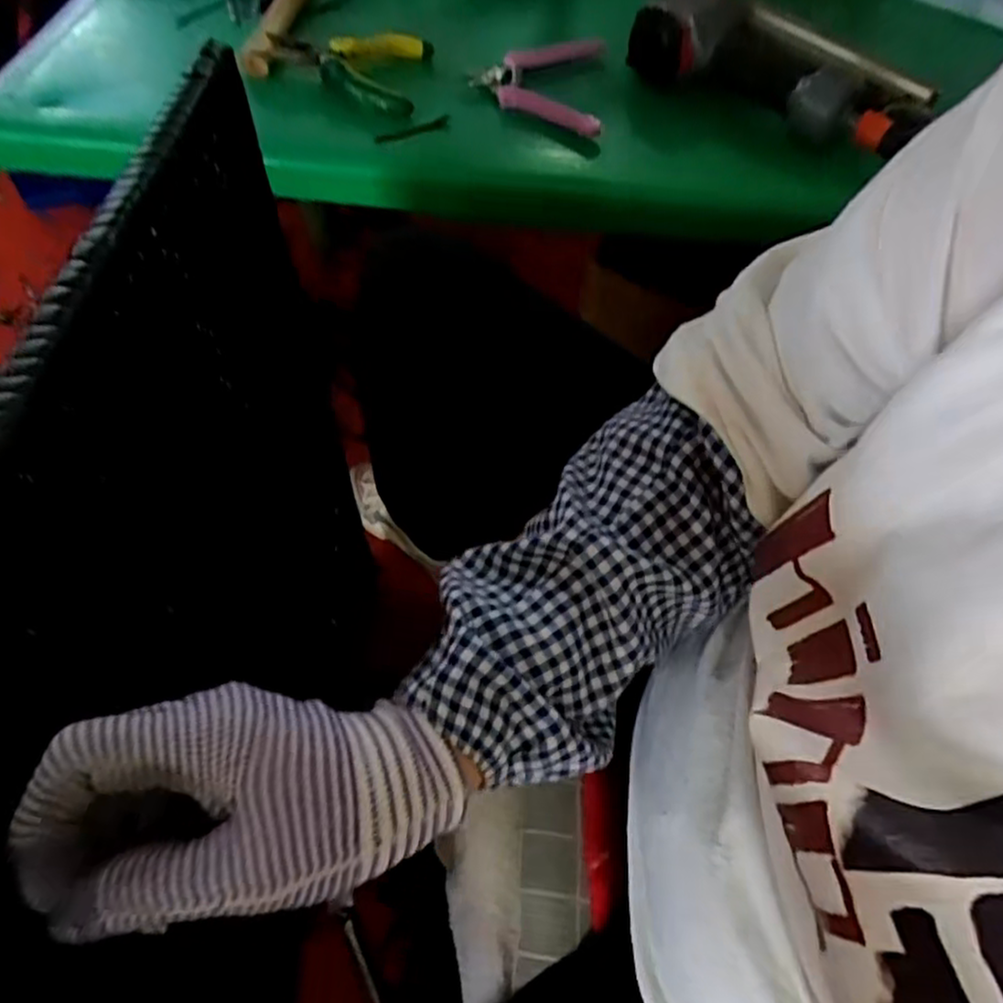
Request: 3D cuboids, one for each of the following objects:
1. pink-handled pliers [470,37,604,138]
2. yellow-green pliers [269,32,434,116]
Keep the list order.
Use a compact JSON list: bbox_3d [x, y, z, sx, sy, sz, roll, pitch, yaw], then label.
[{"bbox_3d":[0.033,-0.372,0.636,0.111,0.020,0.136,8,60,3],"label":"pink-handled pliers"},{"bbox_3d":[-0.134,-0.377,0.628,0.134,0.027,0.085,3,60,0],"label":"yellow-green pliers"}]

